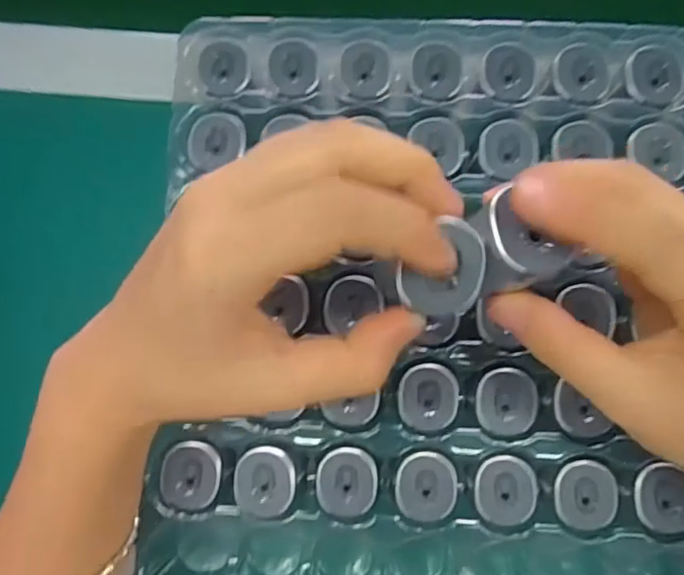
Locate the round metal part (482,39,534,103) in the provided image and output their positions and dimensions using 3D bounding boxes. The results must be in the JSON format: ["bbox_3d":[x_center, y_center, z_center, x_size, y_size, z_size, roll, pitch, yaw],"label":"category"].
[{"bbox_3d":[0.081,-0.106,0.271,0.025,0.004,0.030,9,83,3],"label":"round metal part"}]

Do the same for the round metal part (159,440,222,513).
[{"bbox_3d":[-0.069,0.086,0.253,0.027,0.004,0.030,0,83,2],"label":"round metal part"}]

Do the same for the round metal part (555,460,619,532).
[{"bbox_3d":[0.109,0.093,0.248,0.026,0.006,0.028,0,83,2],"label":"round metal part"}]

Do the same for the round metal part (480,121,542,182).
[{"bbox_3d":[0.080,-0.067,0.266,0.028,0.004,0.029,0,83,2],"label":"round metal part"}]

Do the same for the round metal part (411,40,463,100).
[{"bbox_3d":[0.047,-0.107,0.271,0.024,0.004,0.029,0,83,2],"label":"round metal part"}]

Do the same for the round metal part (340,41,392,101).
[{"bbox_3d":[0.011,-0.108,0.273,0.023,0.004,0.030,-3,83,1],"label":"round metal part"}]

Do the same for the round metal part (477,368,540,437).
[{"bbox_3d":[0.075,0.052,0.251,0.027,0.004,0.029,0,83,2],"label":"round metal part"}]

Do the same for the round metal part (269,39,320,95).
[{"bbox_3d":[-0.024,-0.110,0.274,0.023,0.004,0.029,-4,83,1],"label":"round metal part"}]

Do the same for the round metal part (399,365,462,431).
[{"bbox_3d":[0.040,0.050,0.252,0.027,0.004,0.029,0,83,2],"label":"round metal part"}]

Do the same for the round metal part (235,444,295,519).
[{"bbox_3d":[-0.034,0.087,0.249,0.027,0.006,0.030,-4,83,1],"label":"round metal part"}]

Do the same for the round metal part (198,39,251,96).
[{"bbox_3d":[-0.059,-0.109,0.274,0.024,0.004,0.028,-11,83,0],"label":"round metal part"}]

